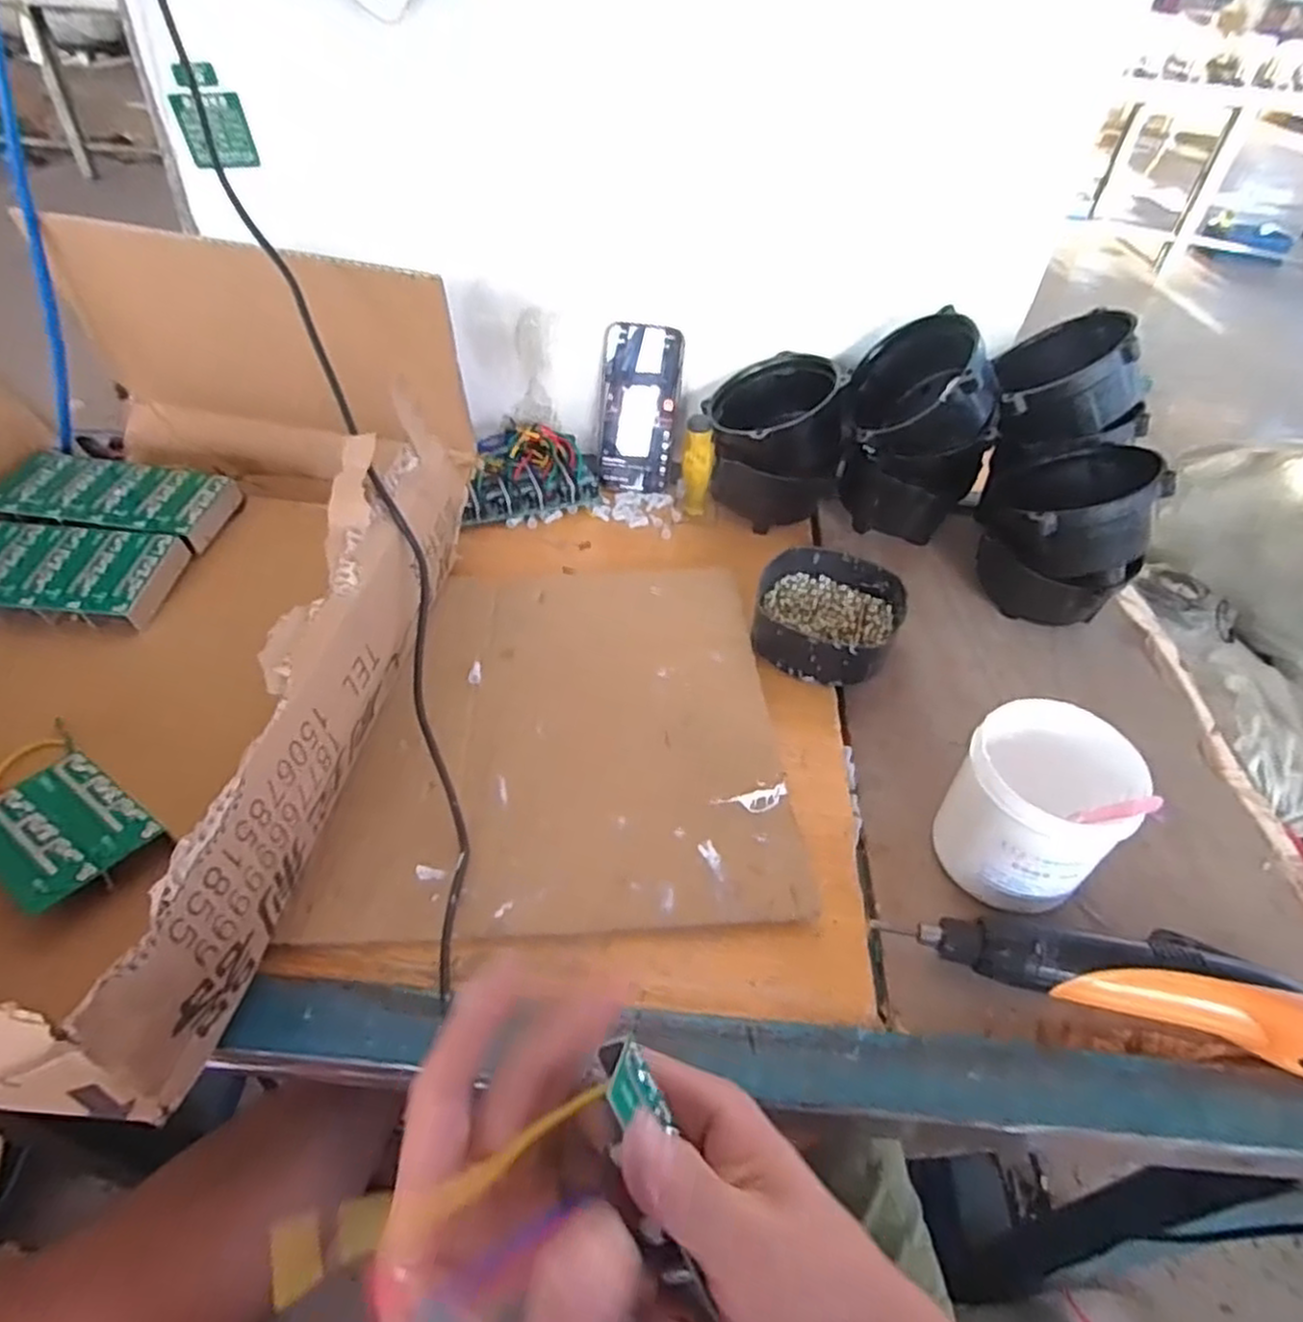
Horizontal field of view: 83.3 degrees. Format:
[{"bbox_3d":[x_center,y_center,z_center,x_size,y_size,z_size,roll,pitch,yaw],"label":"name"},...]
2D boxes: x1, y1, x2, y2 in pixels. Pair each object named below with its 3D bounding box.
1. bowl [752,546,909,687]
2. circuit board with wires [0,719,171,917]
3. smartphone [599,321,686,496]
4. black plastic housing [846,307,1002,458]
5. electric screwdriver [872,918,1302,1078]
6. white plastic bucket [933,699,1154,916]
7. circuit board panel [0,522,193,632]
[{"bbox_3d":[0.145,-0.035,0.620,0.116,0.051,0.123,19,47,15],"label":"bowl"},{"bbox_3d":[-0.336,0.081,0.396,0.137,0.023,0.075,30,50,23],"label":"circuit board with wires"},{"bbox_3d":[-0.012,-0.260,0.759,0.078,0.161,0.016,7,17,3],"label":"smartphone"},{"bbox_3d":[0.247,-0.238,0.669,0.127,0.080,0.135,-41,38,19],"label":"black plastic housing"},{"bbox_3d":[0.277,0.180,0.425,0.269,0.043,0.061,16,46,11],"label":"electric screwdriver"},{"bbox_3d":[0.235,0.095,0.458,0.094,0.112,0.088,2,45,-2],"label":"white plastic bucket"},{"bbox_3d":[-0.437,-0.064,0.537,0.158,0.026,0.081,3,45,-1],"label":"circuit board panel"}]

